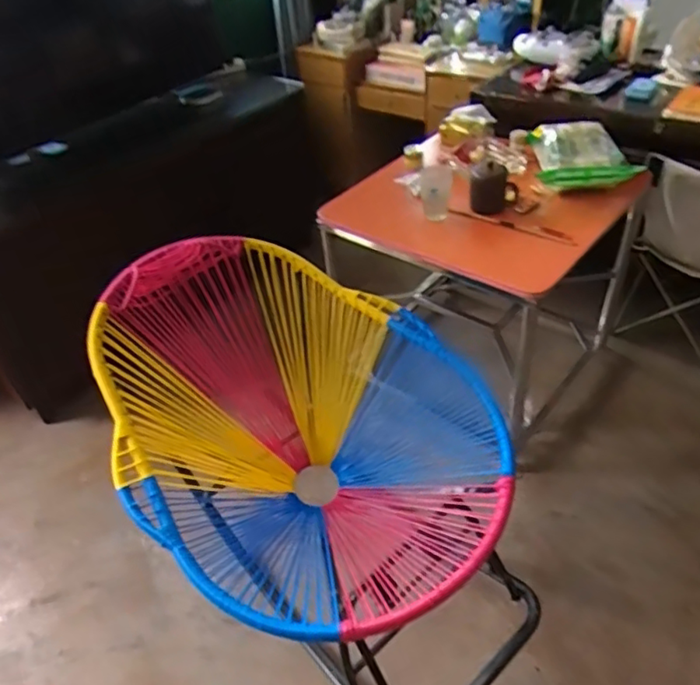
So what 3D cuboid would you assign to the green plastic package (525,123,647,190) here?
[{"bbox_3d":[0.608,-0.496,1.564,0.232,0.101,0.217,-1,42,8],"label":"green plastic package"}]

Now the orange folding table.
[{"bbox_3d":[0.391,-0.198,1.810,0.692,0.660,0.643,25,51,32],"label":"orange folding table"}]

